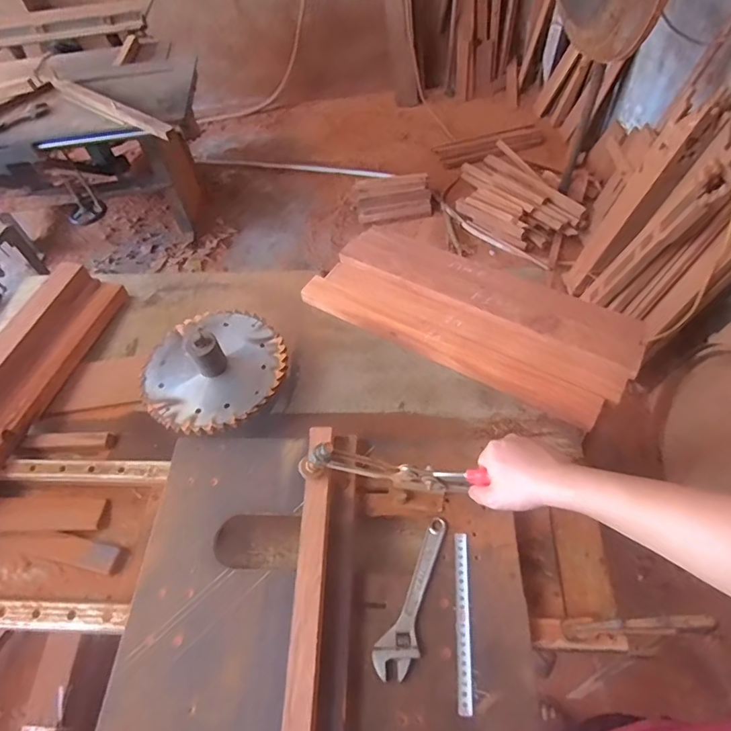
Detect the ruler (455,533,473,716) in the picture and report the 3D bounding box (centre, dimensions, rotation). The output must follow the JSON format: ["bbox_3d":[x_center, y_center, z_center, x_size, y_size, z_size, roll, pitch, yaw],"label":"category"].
[{"bbox_3d":[0.120,0.309,0.603,0.016,0.004,0.196,2,56,5],"label":"ruler"}]

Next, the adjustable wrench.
[{"bbox_3d":[0.066,0.287,0.614,0.046,0.009,0.195,20,59,17],"label":"adjustable wrench"}]

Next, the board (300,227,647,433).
[{"bbox_3d":[0.186,-0.100,0.908,0.593,0.055,0.219,27,61,20],"label":"board"}]

